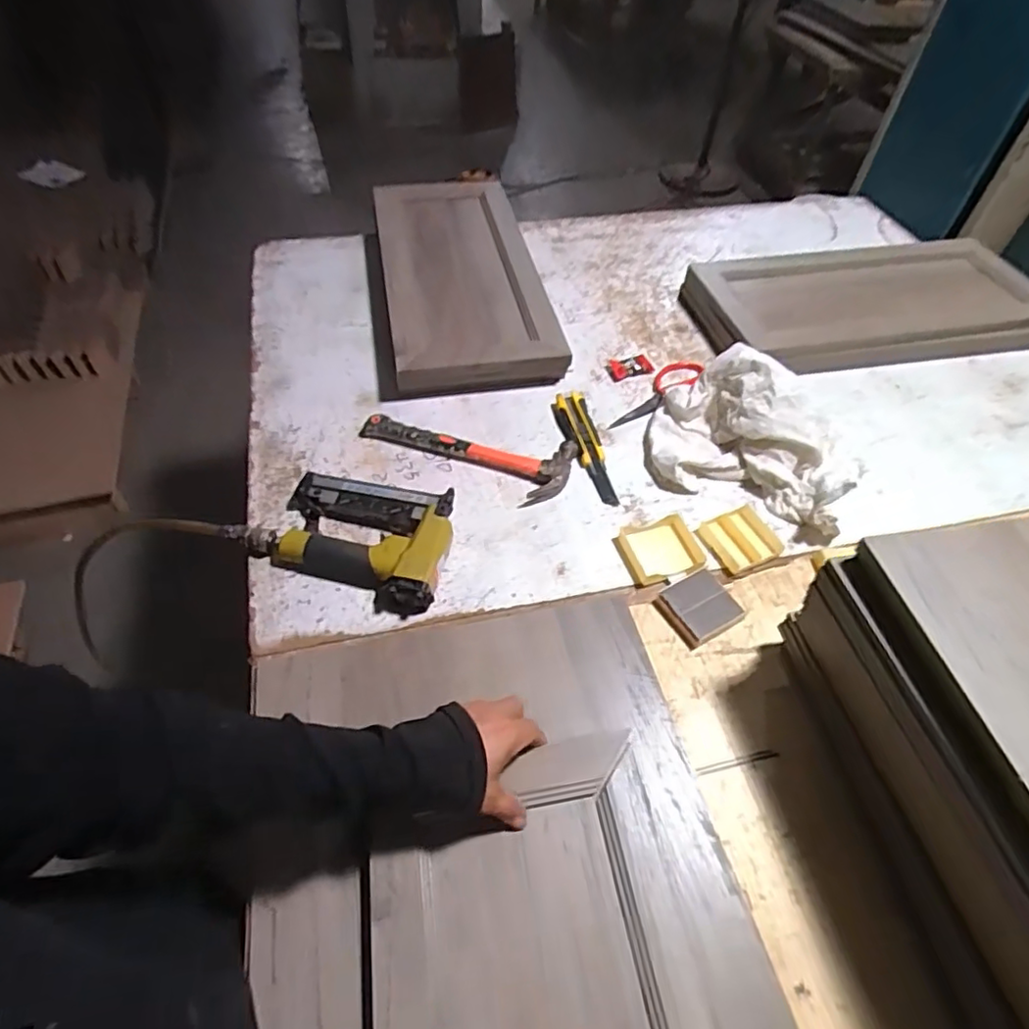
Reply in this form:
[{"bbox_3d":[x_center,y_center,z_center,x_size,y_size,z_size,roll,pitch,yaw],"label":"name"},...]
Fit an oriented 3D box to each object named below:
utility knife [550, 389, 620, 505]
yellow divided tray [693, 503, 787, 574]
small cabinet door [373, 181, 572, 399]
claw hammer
[{"bbox_3d":[0.087,-0.090,0.785,0.047,0.020,0.185,-7,52,-7],"label":"utility knife"},{"bbox_3d":[0.257,0.028,0.703,0.072,0.015,0.070,-21,55,-17],"label":"yellow divided tray"},{"bbox_3d":[-0.082,-0.377,0.960,0.236,0.055,0.487,-8,56,-7],"label":"small cabinet door"},{"bbox_3d":[-0.063,-0.072,0.757,0.266,0.027,0.092,9,52,6],"label":"claw hammer"}]

